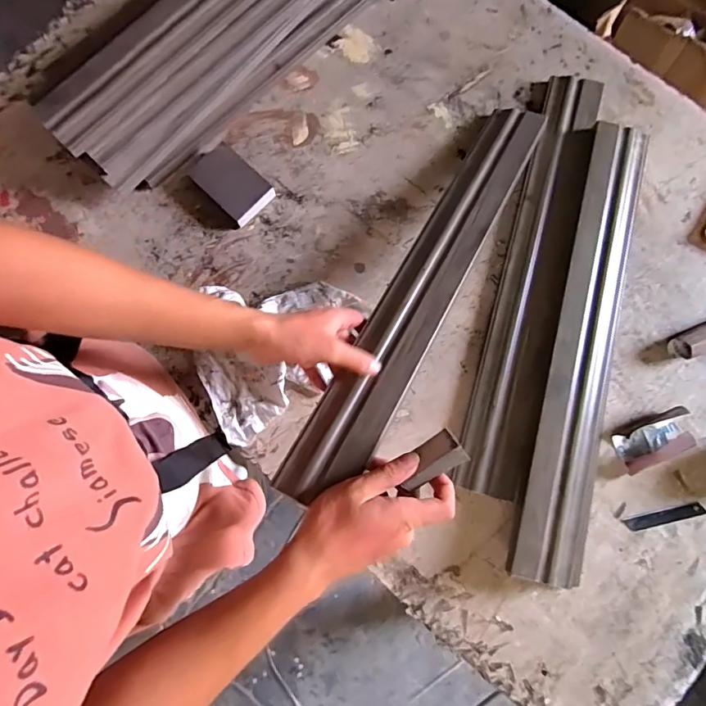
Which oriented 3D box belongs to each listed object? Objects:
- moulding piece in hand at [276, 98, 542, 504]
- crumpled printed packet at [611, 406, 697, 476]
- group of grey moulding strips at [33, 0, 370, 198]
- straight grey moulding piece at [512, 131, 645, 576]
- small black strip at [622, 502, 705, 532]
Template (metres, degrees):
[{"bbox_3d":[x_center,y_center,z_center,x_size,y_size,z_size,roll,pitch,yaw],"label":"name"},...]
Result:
[{"bbox_3d":[0.093,-0.100,0.543,0.075,0.015,0.587,23,66,19],"label":"moulding piece in hand"},{"bbox_3d":[0.381,0.108,0.586,0.101,0.033,0.056,-24,80,-5],"label":"crumpled printed packet"},{"bbox_3d":[-0.149,-0.482,0.666,0.169,0.084,0.611,42,82,7],"label":"group of grey moulding strips"},{"bbox_3d":[0.297,-0.016,0.601,0.100,0.045,0.596,16,79,3],"label":"straight grey moulding piece"},{"bbox_3d":[0.392,0.205,0.586,0.103,0.004,0.017,-12,79,-3],"label":"small black strip"}]

